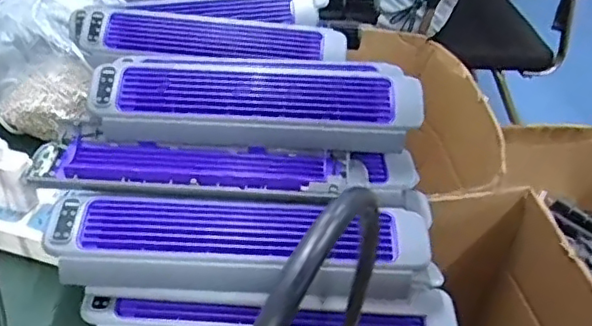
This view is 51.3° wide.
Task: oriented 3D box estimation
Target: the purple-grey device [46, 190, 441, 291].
[{"bbox_3d":[-0.041,0.065,0.496,0.298,0.040,0.065,2,39,-4],"label":"purple-grey device"}]

